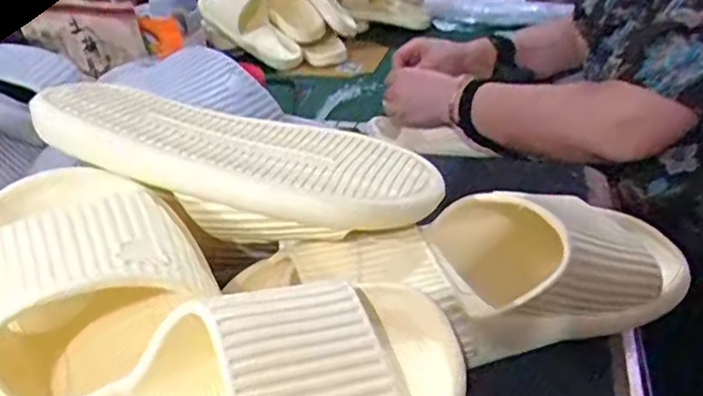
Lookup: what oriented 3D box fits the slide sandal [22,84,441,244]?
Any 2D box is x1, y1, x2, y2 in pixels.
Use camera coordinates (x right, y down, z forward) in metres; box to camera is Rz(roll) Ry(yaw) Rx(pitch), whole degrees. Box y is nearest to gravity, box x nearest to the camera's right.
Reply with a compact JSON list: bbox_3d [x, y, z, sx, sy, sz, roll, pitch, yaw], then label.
[{"bbox_3d":[-0.069,-0.023,0.397,0.243,0.070,0.108,5,30,13],"label":"slide sandal"}]

